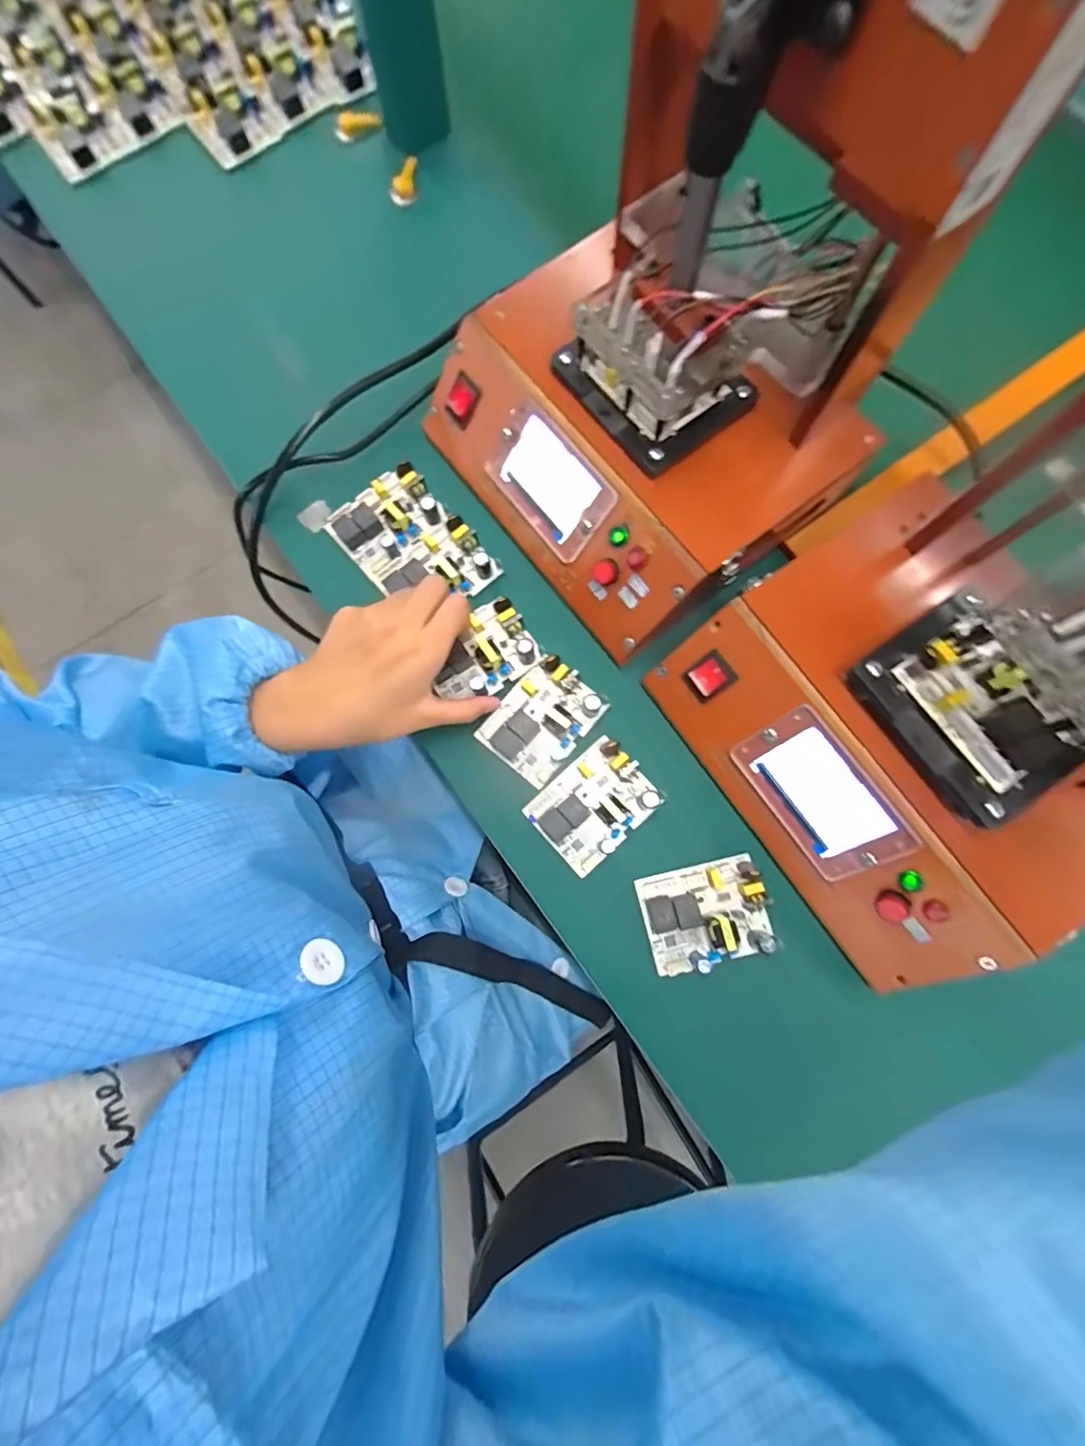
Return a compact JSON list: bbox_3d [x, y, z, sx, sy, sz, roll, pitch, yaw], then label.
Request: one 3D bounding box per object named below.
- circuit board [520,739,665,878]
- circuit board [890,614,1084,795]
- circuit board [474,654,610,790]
[{"bbox_3d":[0.035,0.055,0.368,0.078,0.023,0.062,-41,81,-8],"label":"circuit board"},{"bbox_3d":[0.235,-0.014,0.279,0.055,0.027,0.080,-33,80,-7],"label":"circuit board"},{"bbox_3d":[0.000,-0.003,0.382,0.060,0.024,0.080,39,81,8],"label":"circuit board"}]

